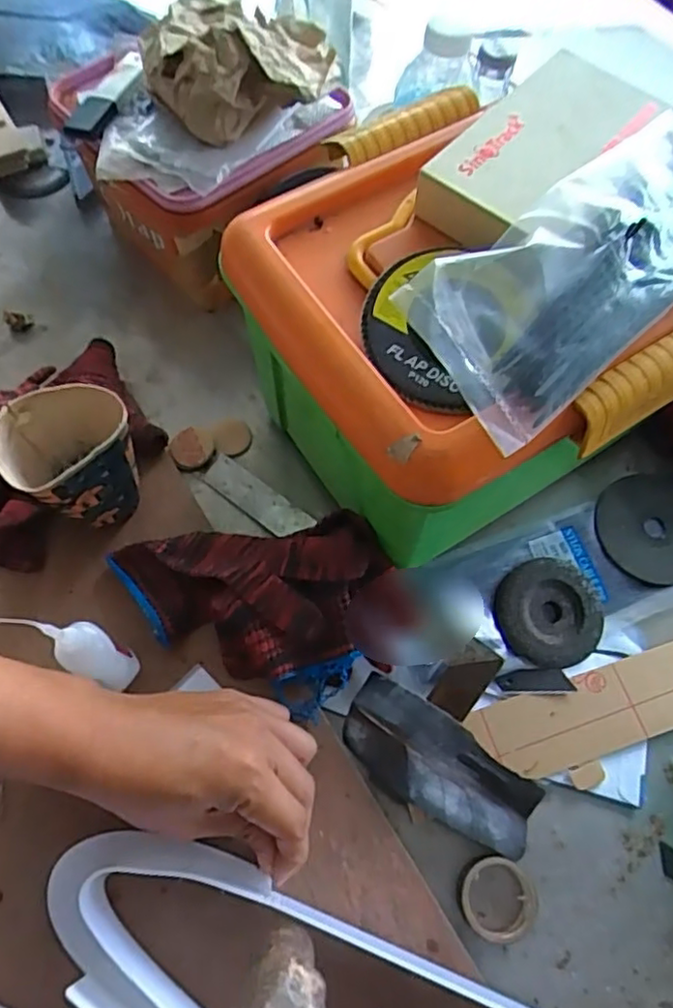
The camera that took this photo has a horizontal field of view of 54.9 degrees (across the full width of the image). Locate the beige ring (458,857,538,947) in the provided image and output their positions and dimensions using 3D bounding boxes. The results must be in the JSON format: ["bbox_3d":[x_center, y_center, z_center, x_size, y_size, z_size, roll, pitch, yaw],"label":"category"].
[{"bbox_3d":[0.097,0.237,0.387,0.045,0.017,0.047,0,67,1],"label":"beige ring"}]

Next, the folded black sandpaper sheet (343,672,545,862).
[{"bbox_3d":[0.065,0.168,0.411,0.130,0.030,0.056,32,71,14],"label":"folded black sandpaper sheet"}]

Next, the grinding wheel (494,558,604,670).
[{"bbox_3d":[0.153,0.078,0.462,0.075,0.016,0.074,0,67,1],"label":"grinding wheel"}]

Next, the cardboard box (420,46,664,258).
[{"bbox_3d":[0.110,-0.197,0.363,0.146,0.034,0.067,-42,72,-16],"label":"cardboard box"}]

